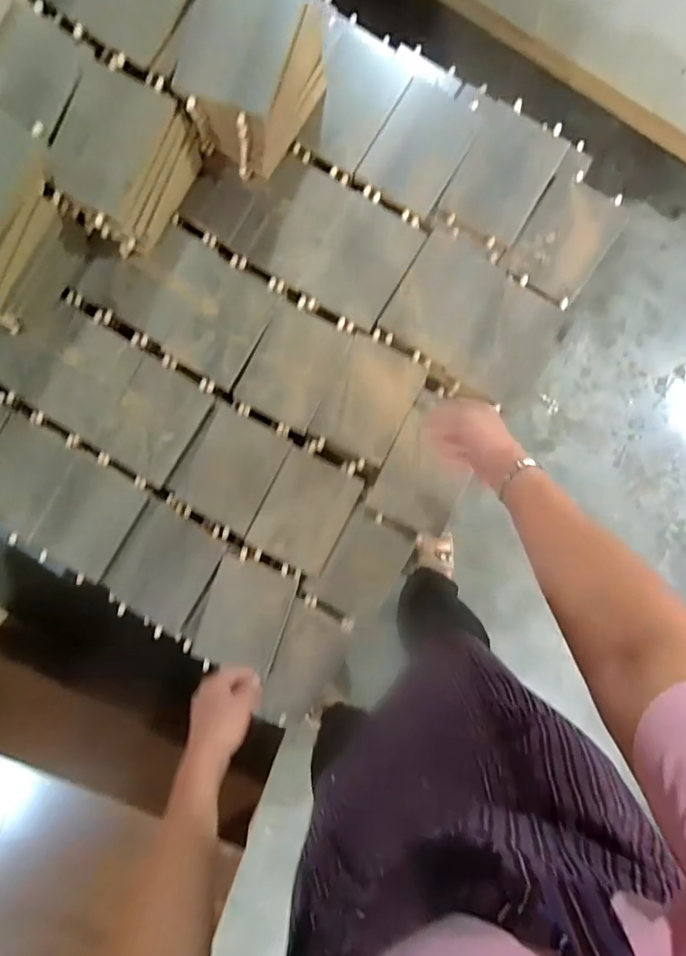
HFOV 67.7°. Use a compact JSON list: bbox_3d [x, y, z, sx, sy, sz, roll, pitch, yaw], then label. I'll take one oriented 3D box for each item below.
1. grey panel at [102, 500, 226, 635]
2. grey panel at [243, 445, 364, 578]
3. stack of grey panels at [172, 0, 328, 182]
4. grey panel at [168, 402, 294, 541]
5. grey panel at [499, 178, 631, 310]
[{"bbox_3d":[-0.265,0.131,0.761,0.134,0.013,0.160,32,95,2],"label":"grey panel"},{"bbox_3d":[-0.055,0.050,0.741,0.117,0.018,0.160,28,96,1],"label":"grey panel"},{"bbox_3d":[-0.114,-0.504,0.649,0.131,0.112,0.175,25,94,3],"label":"stack of grey panels"},{"bbox_3d":[-0.165,-0.012,0.736,0.130,0.013,0.159,29,95,2],"label":"grey panel"},{"bbox_3d":[0.313,-0.334,0.715,0.117,0.014,0.171,32,88,-5],"label":"grey panel"}]

